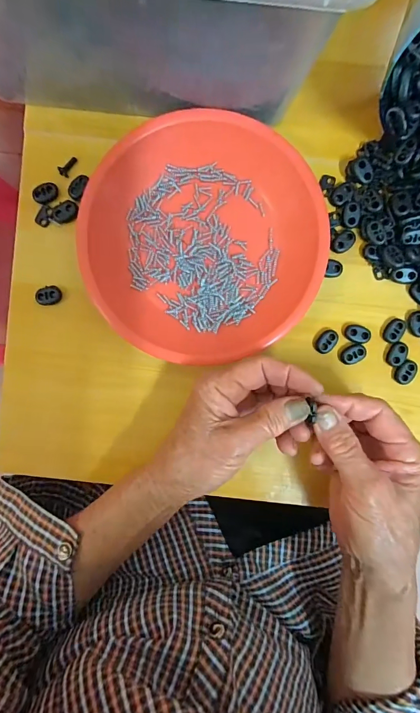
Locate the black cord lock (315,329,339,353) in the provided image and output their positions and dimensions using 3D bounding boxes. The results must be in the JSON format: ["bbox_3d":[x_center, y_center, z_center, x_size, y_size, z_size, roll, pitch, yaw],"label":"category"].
[{"bbox_3d":[0.101,-0.013,0.312,0.015,0.004,0.022,44,91,-3],"label":"black cord lock"}]

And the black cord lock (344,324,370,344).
[{"bbox_3d":[0.127,-0.019,0.311,0.022,0.004,0.014,16,93,-3],"label":"black cord lock"}]

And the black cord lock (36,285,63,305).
[{"bbox_3d":[-0.138,-0.052,0.311,0.020,0.007,0.016,-3,93,-2],"label":"black cord lock"}]

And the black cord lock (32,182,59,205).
[{"bbox_3d":[-0.139,-0.138,0.308,0.021,0.004,0.016,-36,94,0],"label":"black cord lock"}]

